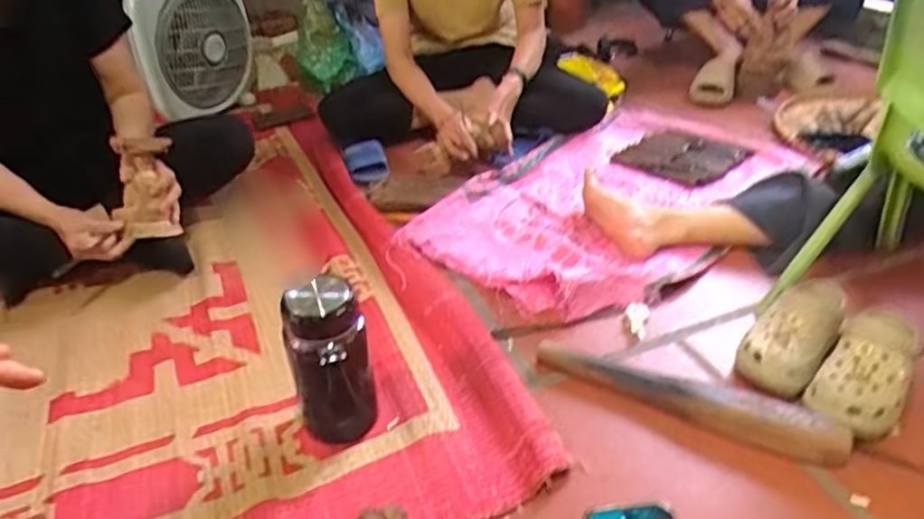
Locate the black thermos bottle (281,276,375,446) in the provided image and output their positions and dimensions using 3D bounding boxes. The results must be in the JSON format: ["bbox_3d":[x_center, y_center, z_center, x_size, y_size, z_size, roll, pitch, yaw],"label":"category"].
[{"bbox_3d":[-0.164,0.131,0.812,0.098,0.213,0.094,-14,38,-13],"label":"black thermos bottle"}]

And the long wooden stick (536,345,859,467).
[{"bbox_3d":[0.281,0.177,0.846,0.393,0.042,0.062,15,40,23],"label":"long wooden stick"}]

